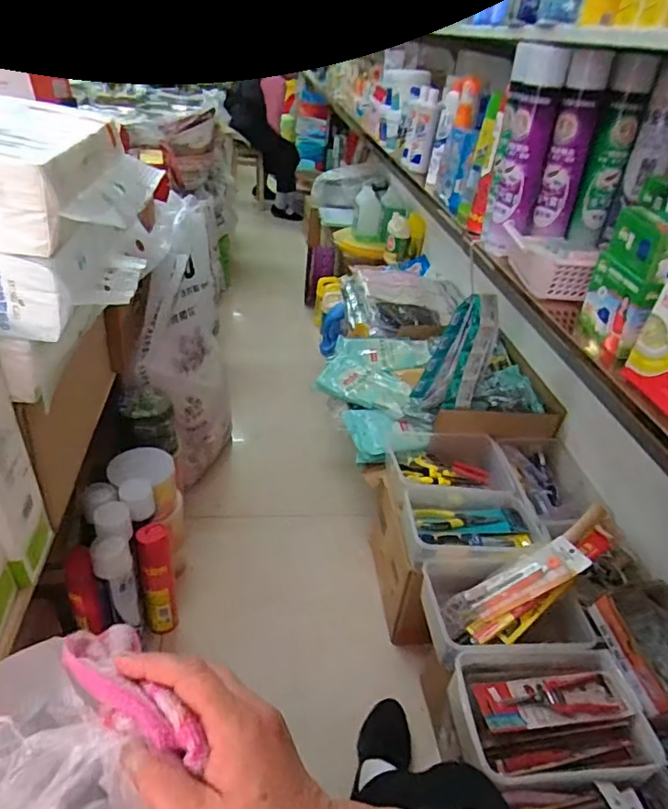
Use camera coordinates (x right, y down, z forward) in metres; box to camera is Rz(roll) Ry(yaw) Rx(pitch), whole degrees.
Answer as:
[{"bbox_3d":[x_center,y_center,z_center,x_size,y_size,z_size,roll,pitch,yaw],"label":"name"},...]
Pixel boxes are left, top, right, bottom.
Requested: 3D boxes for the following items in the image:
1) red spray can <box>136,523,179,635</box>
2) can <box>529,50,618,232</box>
[{"bbox_3d":[-0.353,0.351,1.098,0.062,0.260,0.060,5,34,-3],"label":"red spray can"},{"bbox_3d":[0.422,-0.458,0.982,0.078,0.285,0.078,17,35,14],"label":"can"}]

